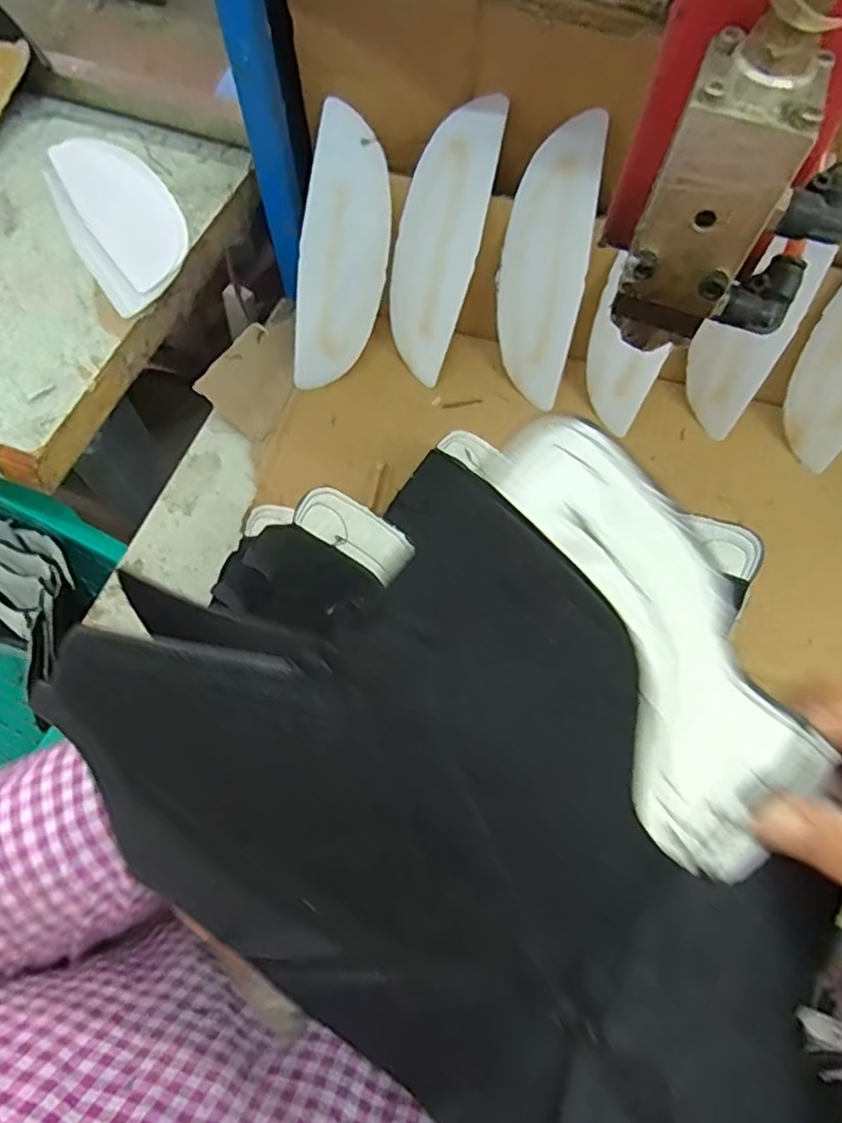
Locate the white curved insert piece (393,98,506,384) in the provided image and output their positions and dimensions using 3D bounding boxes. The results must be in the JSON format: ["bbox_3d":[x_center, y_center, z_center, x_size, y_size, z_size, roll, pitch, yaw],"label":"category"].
[{"bbox_3d":[0.013,-0.265,0.547,0.070,0.212,0.010,21,32,9],"label":"white curved insert piece"}]

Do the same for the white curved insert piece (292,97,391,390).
[{"bbox_3d":[-0.067,-0.258,0.558,0.074,0.212,0.008,1,26,-19],"label":"white curved insert piece"}]

